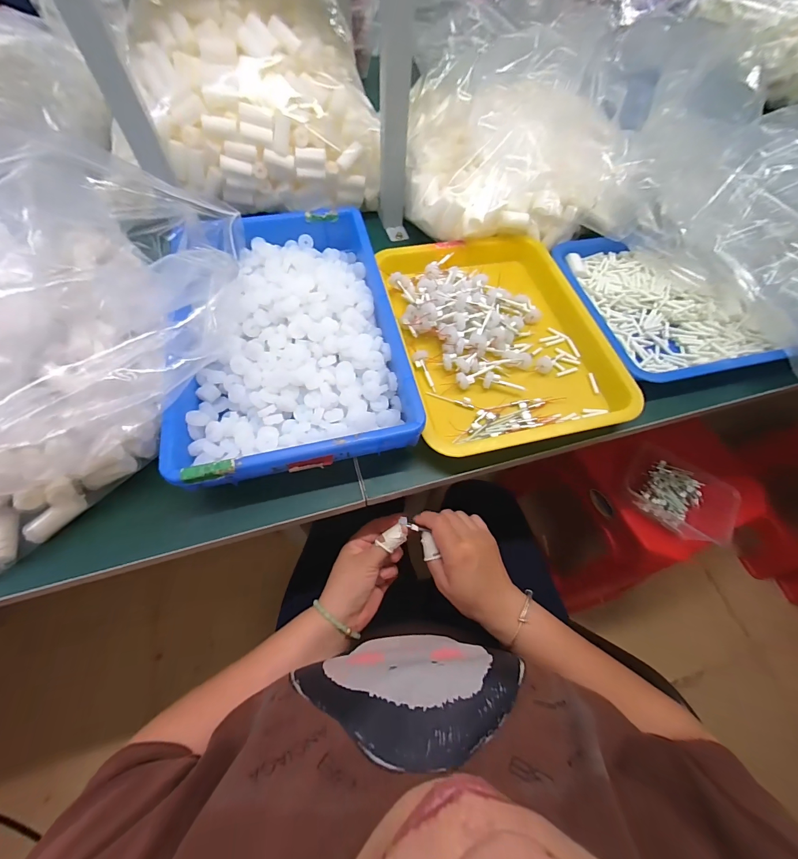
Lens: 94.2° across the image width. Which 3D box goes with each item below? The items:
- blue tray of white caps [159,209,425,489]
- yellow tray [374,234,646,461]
[{"bbox_3d":[-0.131,-0.119,0.448,0.243,0.058,0.371,-10,63,-9],"label":"blue tray of white caps"},{"bbox_3d":[0.130,-0.135,0.479,0.268,0.045,0.347,-7,62,-7],"label":"yellow tray"}]

